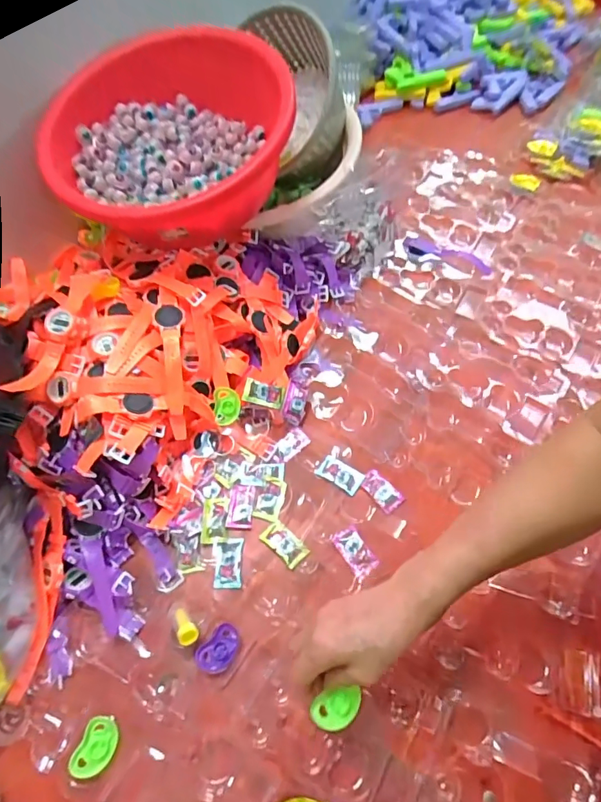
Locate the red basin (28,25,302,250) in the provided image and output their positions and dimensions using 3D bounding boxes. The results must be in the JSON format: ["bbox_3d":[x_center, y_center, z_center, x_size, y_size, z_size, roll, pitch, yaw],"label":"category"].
[{"bbox_3d":[-0.175,-0.350,0.623,0.296,0.163,0.343,-10,57,-4],"label":"red basin"}]

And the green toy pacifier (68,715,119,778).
[{"bbox_3d":[-0.185,0.315,0.422,0.035,0.009,0.046,29,60,-10],"label":"green toy pacifier"}]

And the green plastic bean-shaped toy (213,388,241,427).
[{"bbox_3d":[-0.090,0.006,0.569,0.032,0.007,0.045,-7,92,-12],"label":"green plastic bean-shaped toy"}]

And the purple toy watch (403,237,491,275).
[{"bbox_3d":[0.227,-0.232,0.735,0.149,0.015,0.052,27,64,16],"label":"purple toy watch"}]

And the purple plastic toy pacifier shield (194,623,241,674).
[{"bbox_3d":[-0.081,0.250,0.467,0.032,0.005,0.048,39,67,21],"label":"purple plastic toy pacifier shield"}]

